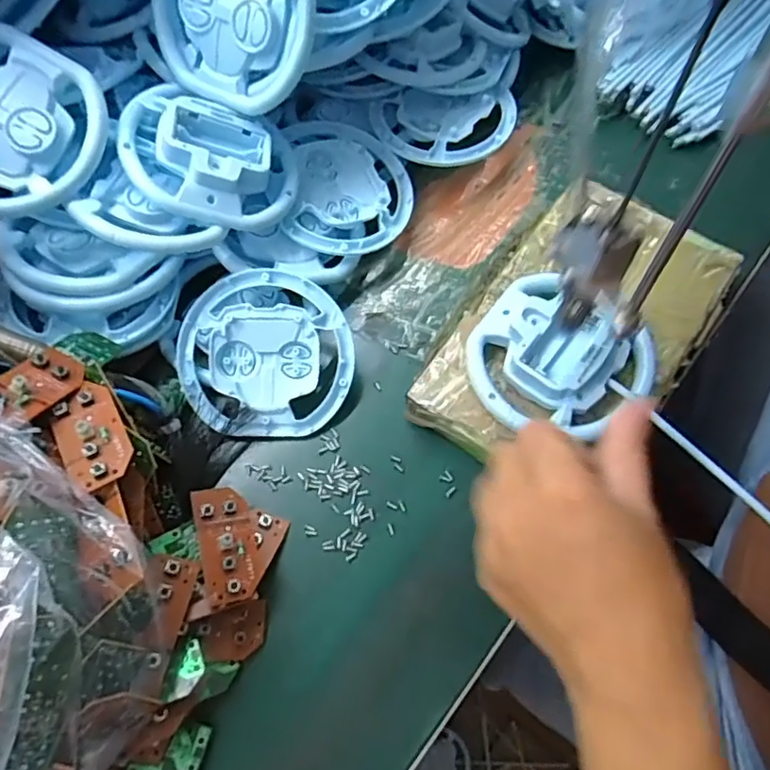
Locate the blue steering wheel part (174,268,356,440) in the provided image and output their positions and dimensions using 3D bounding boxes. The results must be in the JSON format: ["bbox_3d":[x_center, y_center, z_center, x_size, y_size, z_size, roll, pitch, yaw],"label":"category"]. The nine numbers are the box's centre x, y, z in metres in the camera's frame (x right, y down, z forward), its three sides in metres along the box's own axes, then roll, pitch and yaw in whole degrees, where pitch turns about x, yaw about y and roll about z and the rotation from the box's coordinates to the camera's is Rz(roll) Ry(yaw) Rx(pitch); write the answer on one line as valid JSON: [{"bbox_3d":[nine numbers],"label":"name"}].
[{"bbox_3d":[-0.072,-0.018,0.352,0.103,0.009,0.100,0,92,-1],"label":"blue steering wheel part"}]

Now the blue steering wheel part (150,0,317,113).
[{"bbox_3d":[-0.084,-0.214,0.325,0.096,0.103,0.020,38,31,2],"label":"blue steering wheel part"}]

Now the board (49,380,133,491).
[{"bbox_3d":[-0.139,0.023,0.273,0.029,0.012,0.055,-30,70,-11],"label":"board"}]

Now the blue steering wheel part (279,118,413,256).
[{"bbox_3d":[-0.033,-0.135,0.390,0.102,0.011,0.103,5,69,-13],"label":"blue steering wheel part"}]

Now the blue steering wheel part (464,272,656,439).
[{"bbox_3d":[0.095,-0.016,0.321,0.093,0.029,0.087,0,67,1],"label":"blue steering wheel part"}]

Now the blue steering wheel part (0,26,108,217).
[{"bbox_3d":[-0.208,-0.141,0.314,0.098,0.021,0.098,0,88,-9],"label":"blue steering wheel part"}]

